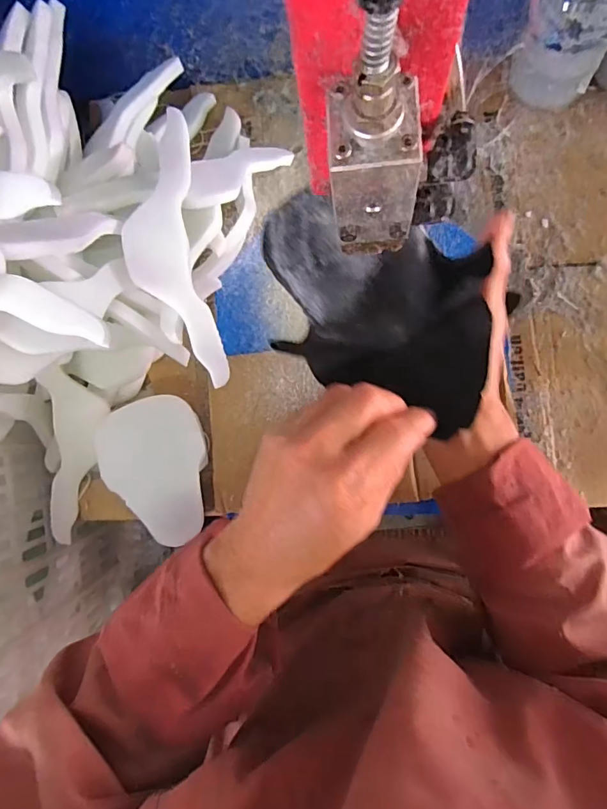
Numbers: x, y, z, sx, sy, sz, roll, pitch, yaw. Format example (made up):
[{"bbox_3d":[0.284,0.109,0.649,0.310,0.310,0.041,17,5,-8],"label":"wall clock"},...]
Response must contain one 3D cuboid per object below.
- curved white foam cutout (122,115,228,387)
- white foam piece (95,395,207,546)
[{"bbox_3d":[-0.119,-0.131,0.412,0.066,0.025,0.234,-10,97,4],"label":"curved white foam cutout"},{"bbox_3d":[-0.145,0.067,0.460,0.099,0.029,0.139,-14,83,3],"label":"white foam piece"}]

